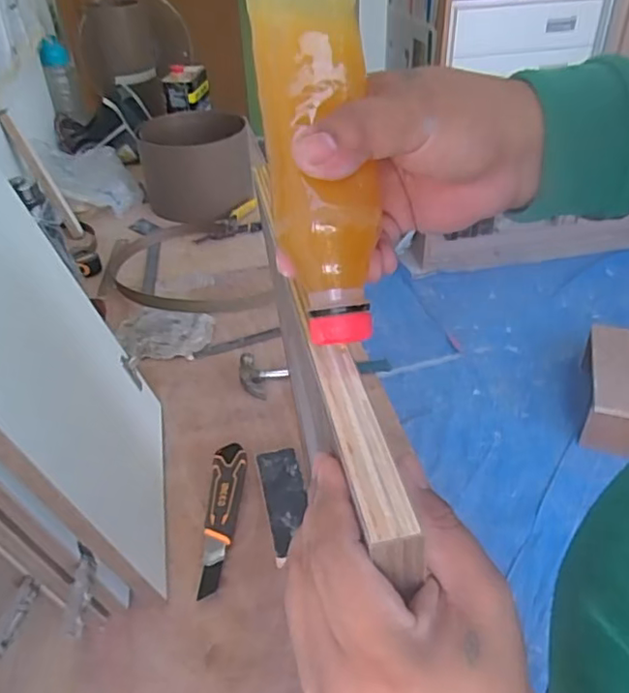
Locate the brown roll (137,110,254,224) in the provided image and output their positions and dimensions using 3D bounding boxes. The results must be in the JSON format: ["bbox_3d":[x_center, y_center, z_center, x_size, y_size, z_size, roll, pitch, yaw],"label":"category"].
[{"bbox_3d":[-0.307,-0.479,1.607,0.270,0.211,0.252,-6,39,-5],"label":"brown roll"}]

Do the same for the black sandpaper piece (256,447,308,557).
[{"bbox_3d":[-0.039,0.199,0.796,0.055,0.007,0.167,-10,37,-7],"label":"black sandpaper piece"}]

